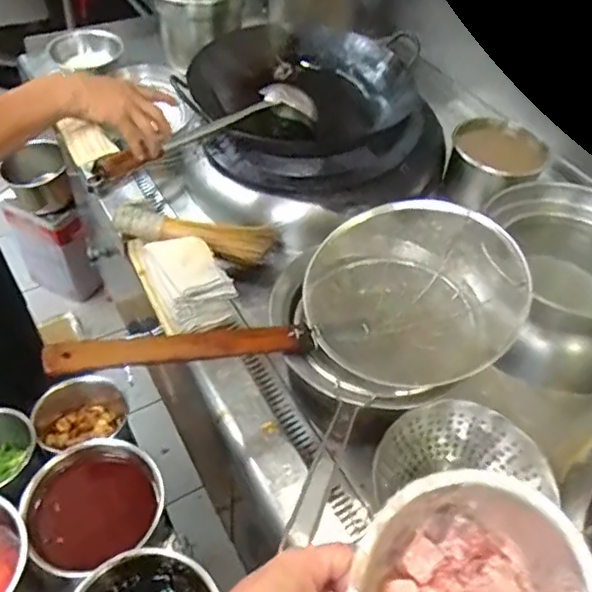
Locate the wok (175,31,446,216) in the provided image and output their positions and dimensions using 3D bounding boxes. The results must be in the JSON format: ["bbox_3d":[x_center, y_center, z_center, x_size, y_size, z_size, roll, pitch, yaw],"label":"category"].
[{"bbox_3d":[0.046,-0.365,1.189,0.509,0.162,0.401,10,48,4],"label":"wok"}]

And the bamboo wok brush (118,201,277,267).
[{"bbox_3d":[-0.174,-0.110,1.052,0.268,0.070,0.077,10,48,4],"label":"bamboo wok brush"}]

